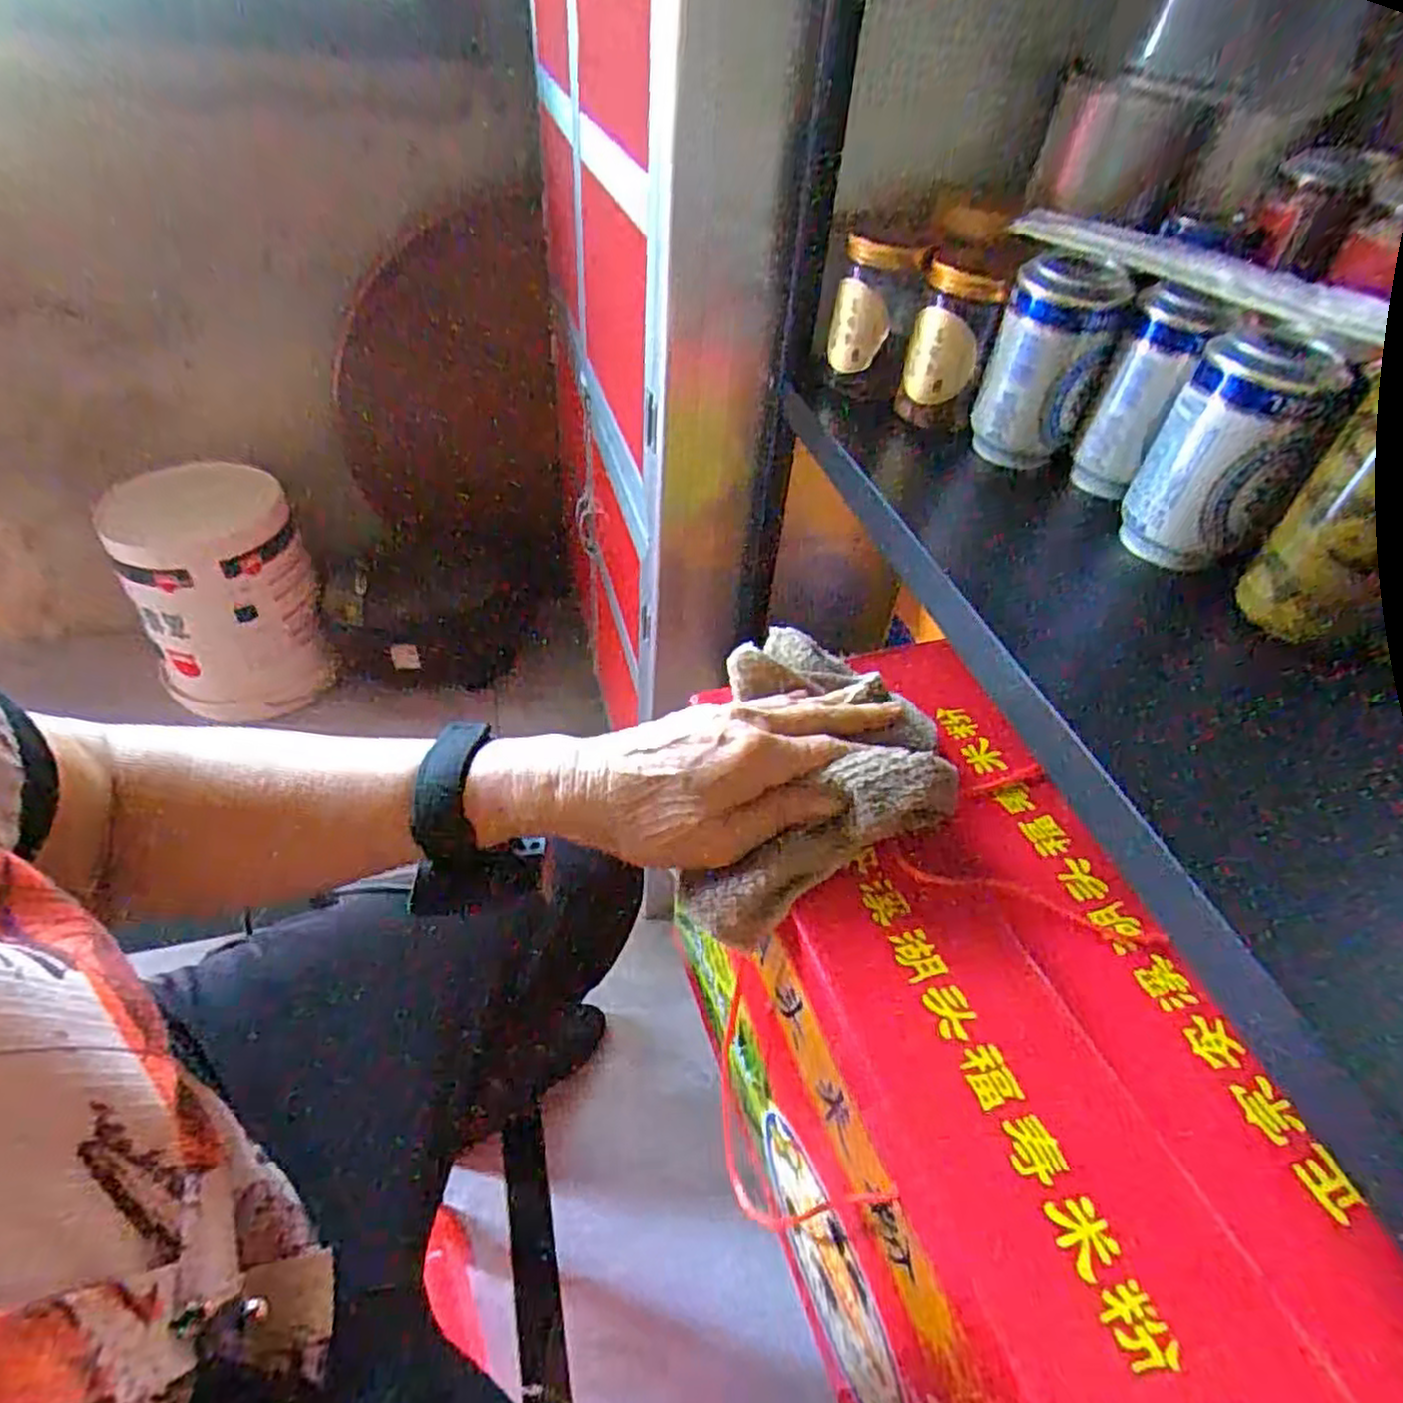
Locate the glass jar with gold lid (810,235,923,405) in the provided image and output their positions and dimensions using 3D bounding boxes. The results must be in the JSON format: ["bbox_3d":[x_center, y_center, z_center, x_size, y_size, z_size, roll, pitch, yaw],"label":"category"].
[{"bbox_3d":[0.114,-0.280,0.542,0.060,0.100,0.059,-1,47,-6],"label":"glass jar with gold lid"}]

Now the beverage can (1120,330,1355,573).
[{"bbox_3d":[0.279,-0.134,0.405,0.065,0.109,0.061,26,50,18],"label":"beverage can"}]

